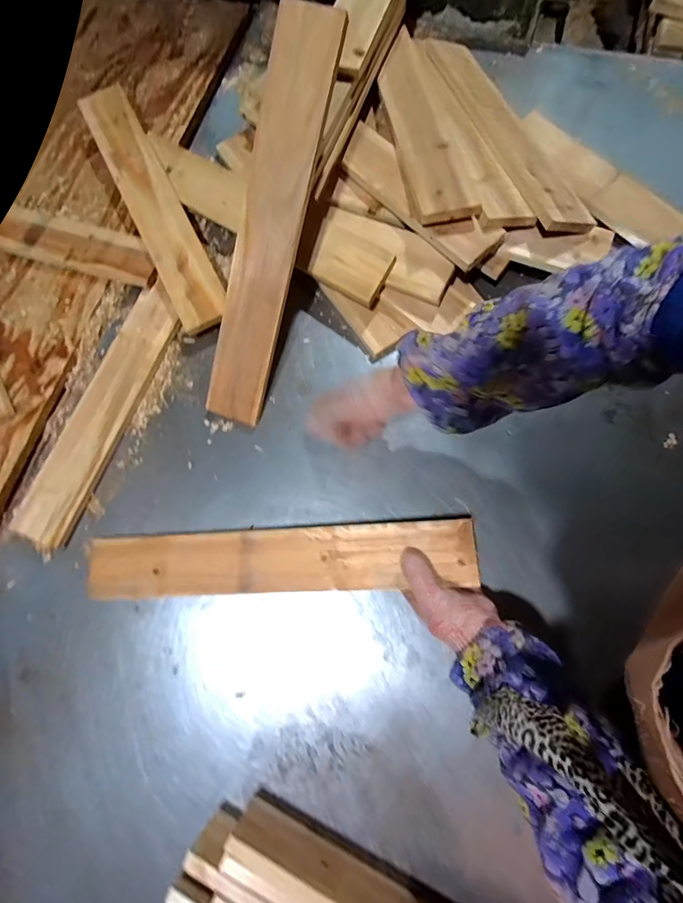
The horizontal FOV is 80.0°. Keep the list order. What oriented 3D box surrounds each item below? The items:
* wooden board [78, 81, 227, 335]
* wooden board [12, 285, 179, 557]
[{"bbox_3d":[-0.305,-0.403,0.660,0.081,0.014,0.471,-25,80,-10],"label":"wooden board"},{"bbox_3d":[-0.355,-0.067,0.608,0.086,0.020,0.401,19,77,8],"label":"wooden board"}]

